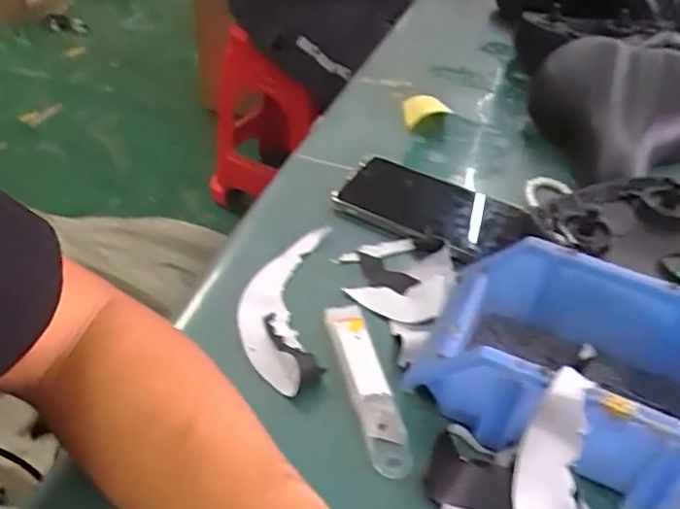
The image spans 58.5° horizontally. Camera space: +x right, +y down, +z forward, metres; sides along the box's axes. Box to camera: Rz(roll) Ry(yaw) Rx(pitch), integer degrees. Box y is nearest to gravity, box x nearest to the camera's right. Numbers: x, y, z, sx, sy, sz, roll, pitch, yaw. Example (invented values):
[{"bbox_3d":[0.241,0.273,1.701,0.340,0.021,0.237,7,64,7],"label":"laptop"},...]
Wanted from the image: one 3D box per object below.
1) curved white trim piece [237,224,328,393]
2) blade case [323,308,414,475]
[{"bbox_3d":[-0.042,0.029,0.442,0.059,0.014,0.158,3,41,-5],"label":"curved white trim piece"},{"bbox_3d":[0.016,0.082,0.392,0.025,0.014,0.127,-6,42,-15],"label":"blade case"}]

